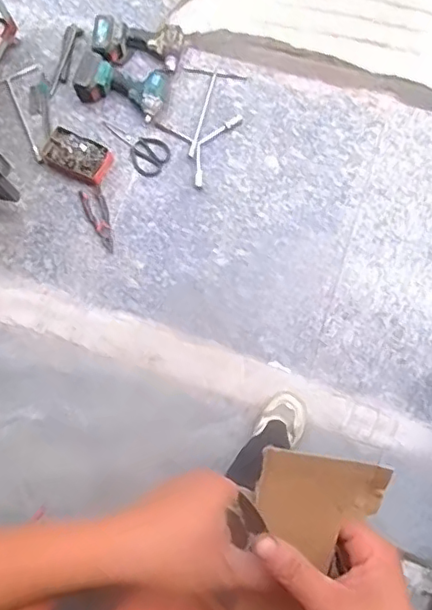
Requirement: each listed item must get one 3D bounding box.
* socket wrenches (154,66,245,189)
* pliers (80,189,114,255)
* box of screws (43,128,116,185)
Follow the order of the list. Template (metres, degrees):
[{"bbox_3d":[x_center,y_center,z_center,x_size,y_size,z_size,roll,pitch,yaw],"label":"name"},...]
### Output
[{"bbox_3d":[-0.045,-0.518,1.592,0.201,0.018,0.335,26,84,-1],"label":"socket wrenches"},{"bbox_3d":[-0.320,-0.235,1.556,0.060,0.023,0.191,-19,78,0],"label":"pliers"},{"bbox_3d":[-0.387,-0.412,1.576,0.196,0.071,0.095,25,81,9],"label":"box of screws"}]

